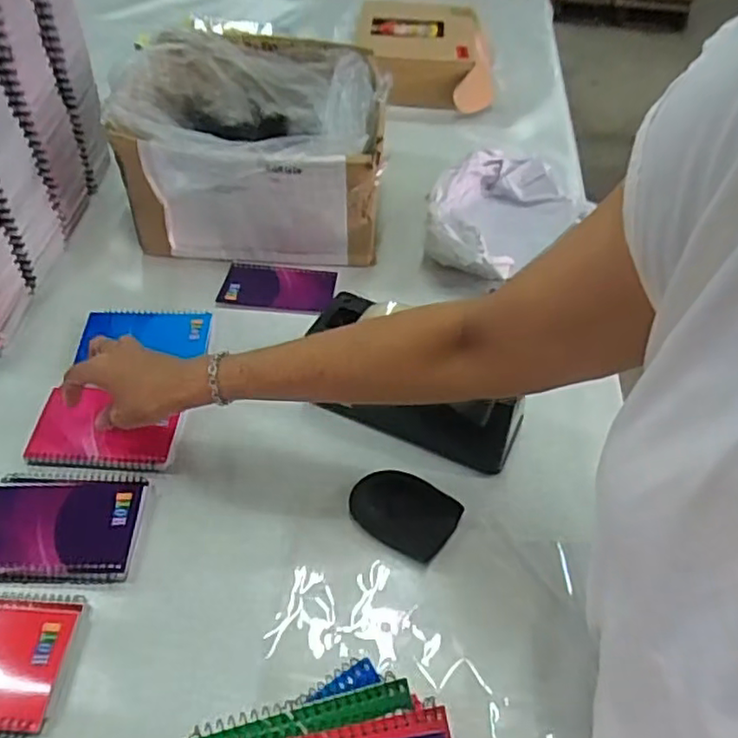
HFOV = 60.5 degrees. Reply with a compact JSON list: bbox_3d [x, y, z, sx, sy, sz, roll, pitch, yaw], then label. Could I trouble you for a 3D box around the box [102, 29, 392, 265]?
[{"bbox_3d":[-0.138,-0.263,0.782,0.287,0.189,0.297,-2,49,-3],"label":"box"}]

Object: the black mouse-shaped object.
[{"bbox_3d":[0.030,0.120,0.535,0.082,0.027,0.065,29,53,22],"label":"black mouse-shaped object"}]

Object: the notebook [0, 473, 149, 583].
[{"bbox_3d":[-0.262,0.129,0.530,0.137,0.012,0.095,1,48,-1],"label":"notebook"}]

